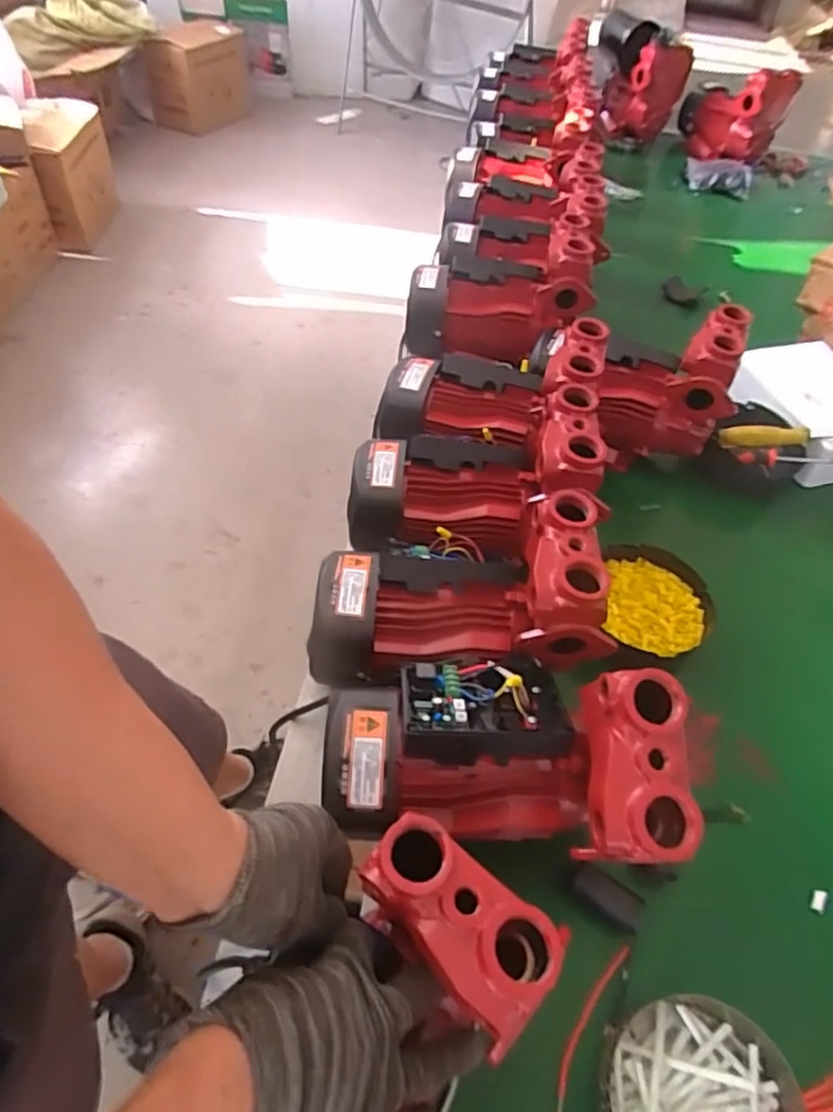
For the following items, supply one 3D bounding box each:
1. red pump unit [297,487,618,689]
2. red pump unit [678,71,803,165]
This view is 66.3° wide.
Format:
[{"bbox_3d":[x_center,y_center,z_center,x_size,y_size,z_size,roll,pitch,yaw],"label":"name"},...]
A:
[{"bbox_3d":[0.031,0.036,0.572,0.271,0.100,0.122,-13,49,20],"label":"red pump unit"},{"bbox_3d":[0.704,-0.988,1.429,0.211,0.176,0.168,20,53,10],"label":"red pump unit"}]

